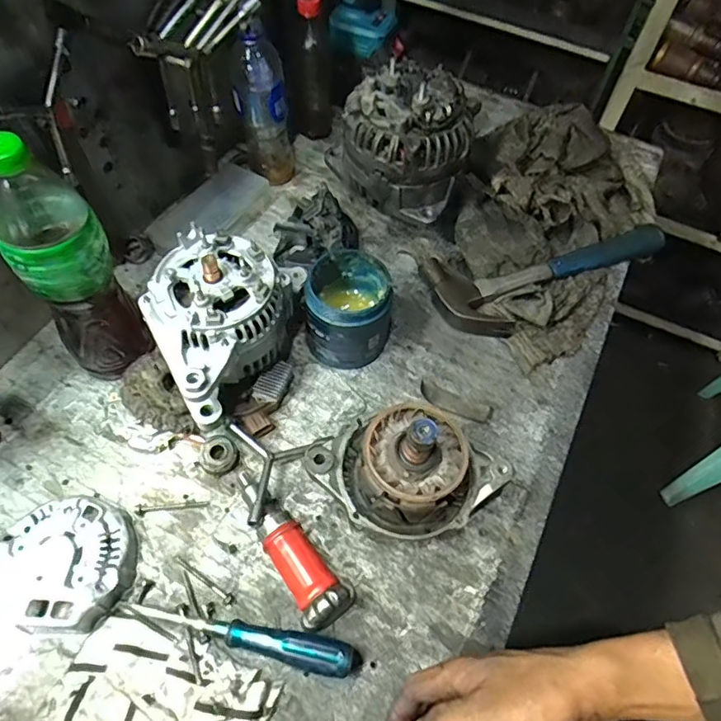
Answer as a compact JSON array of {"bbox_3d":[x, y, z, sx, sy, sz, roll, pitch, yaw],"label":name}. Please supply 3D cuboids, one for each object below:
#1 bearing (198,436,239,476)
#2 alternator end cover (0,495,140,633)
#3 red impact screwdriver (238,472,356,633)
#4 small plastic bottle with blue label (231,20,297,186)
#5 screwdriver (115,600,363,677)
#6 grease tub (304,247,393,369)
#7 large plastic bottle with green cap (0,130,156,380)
[{"bbox_3d":[-0.140,0.094,0.540,0.037,0.018,0.036,2,57,-3],"label":"bearing"},{"bbox_3d":[-0.253,0.174,0.474,0.111,0.037,0.107,30,60,15],"label":"alternator end cover"},{"bbox_3d":[-0.061,0.162,0.488,0.048,0.050,0.154,-27,63,-19],"label":"red impact screwdriver"},{"bbox_3d":[-0.124,-0.316,0.692,0.060,0.210,0.052,17,58,7],"label":"small plastic bottle with blue label"},{"bbox_3d":[-0.100,0.233,0.453,0.199,0.019,0.027,9,57,2],"label":"screwdriver"},{"bbox_3d":[-0.011,-0.057,0.597,0.087,0.096,0.098,11,57,4],"label":"grease tub"},{"bbox_3d":[-0.258,-0.081,0.481,0.074,0.254,0.066,-31,64,-21],"label":"large plastic bottle with green cap"}]

